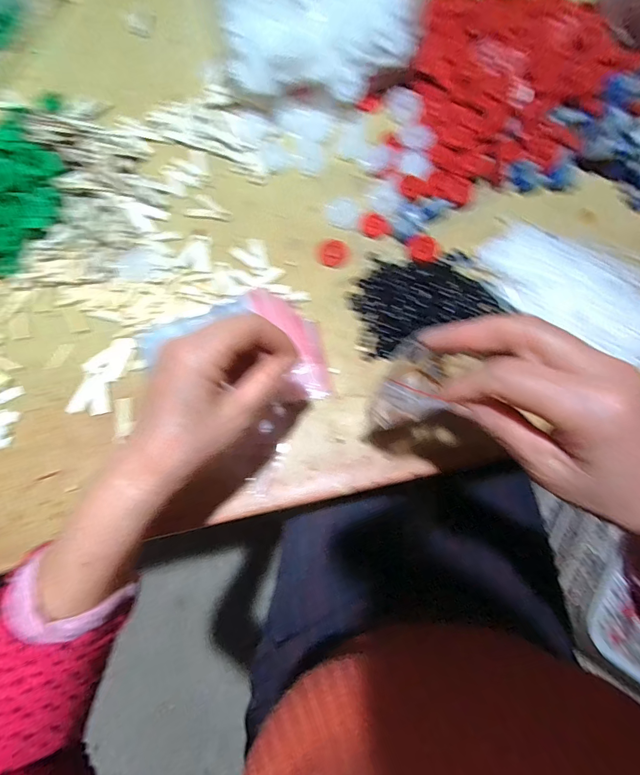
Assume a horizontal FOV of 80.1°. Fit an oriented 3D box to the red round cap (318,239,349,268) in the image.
[{"bbox_3d":[0.016,-0.146,0.411,0.032,0.004,0.033,0,76,-2],"label":"red round cap"}]

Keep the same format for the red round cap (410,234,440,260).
[{"bbox_3d":[0.112,-0.150,0.406,0.031,0.008,0.027,-12,76,-5],"label":"red round cap"}]

